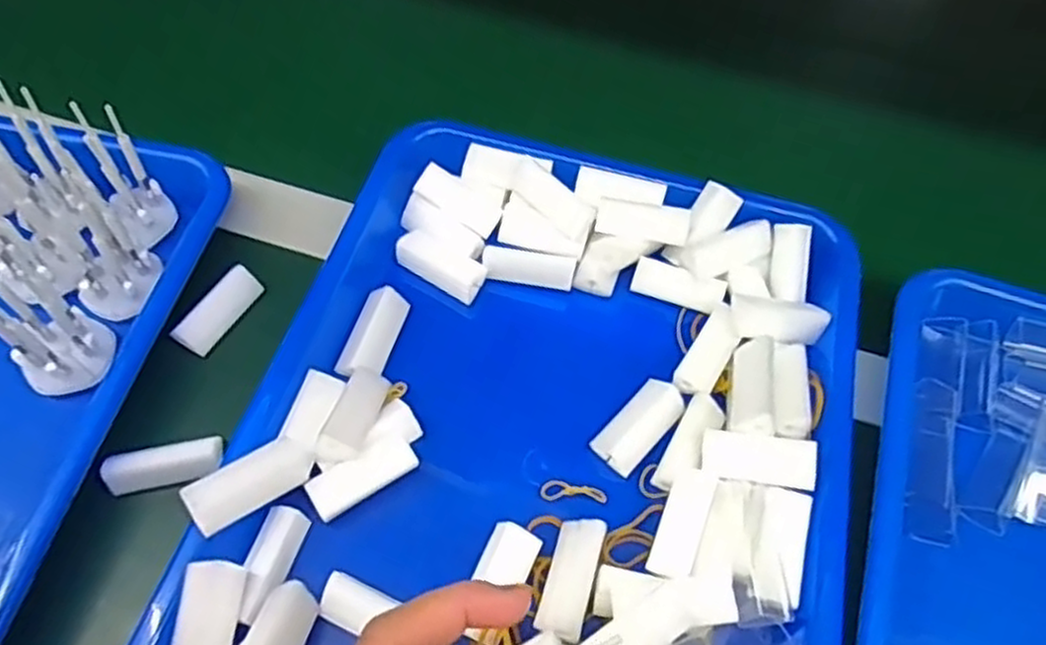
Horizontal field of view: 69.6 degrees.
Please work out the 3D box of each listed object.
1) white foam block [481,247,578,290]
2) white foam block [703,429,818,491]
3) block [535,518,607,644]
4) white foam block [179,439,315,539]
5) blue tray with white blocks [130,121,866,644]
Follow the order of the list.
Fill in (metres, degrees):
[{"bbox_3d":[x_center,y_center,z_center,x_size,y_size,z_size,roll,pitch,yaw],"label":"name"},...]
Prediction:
[{"bbox_3d":[0.004,-0.028,0.381,0.046,0.012,0.015,6,59,0],"label":"white foam block"},{"bbox_3d":[0.100,0.058,0.318,0.045,0.012,0.019,12,59,4],"label":"white foam block"},{"bbox_3d":[0.020,0.102,0.301,0.018,0.010,0.046,17,60,7],"label":"block"},{"bbox_3d":[-0.107,0.063,0.298,0.050,0.013,0.020,-28,63,-39],"label":"white foam block"},{"bbox_3d":[0.009,0.065,0.327,0.245,0.052,0.319,15,59,6],"label":"blue tray with white blocks"}]

